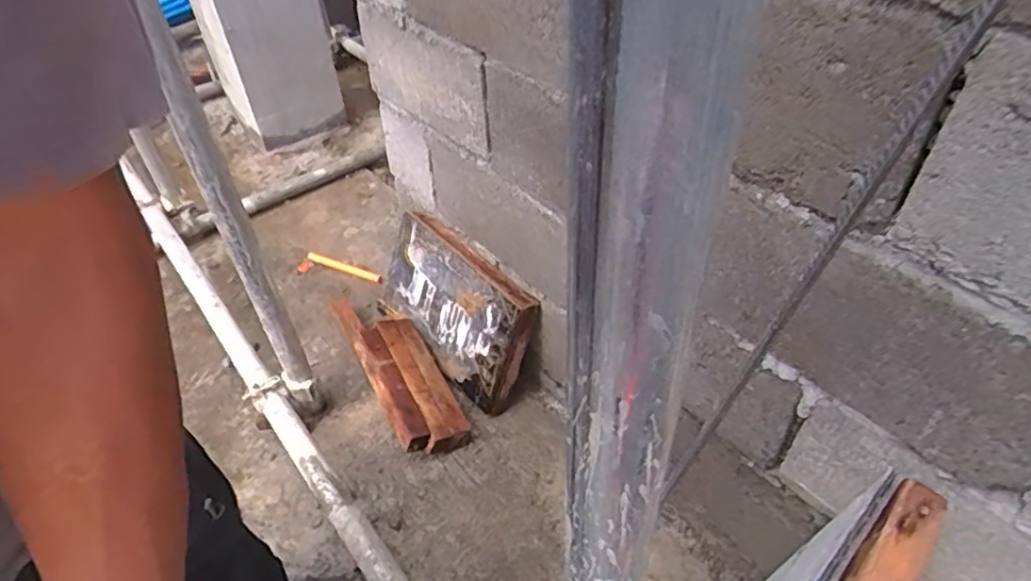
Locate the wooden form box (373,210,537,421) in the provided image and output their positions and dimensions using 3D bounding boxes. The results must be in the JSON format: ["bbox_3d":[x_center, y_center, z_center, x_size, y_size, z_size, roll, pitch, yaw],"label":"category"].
[{"bbox_3d":[-0.133,0.033,1.302,0.062,0.272,0.427,-8,39,-44],"label":"wooden form box"}]

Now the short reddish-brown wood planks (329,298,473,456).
[{"bbox_3d":[-0.257,0.150,1.314,0.144,0.102,0.480,-23,46,-20],"label":"short reddish-brown wood planks"}]

